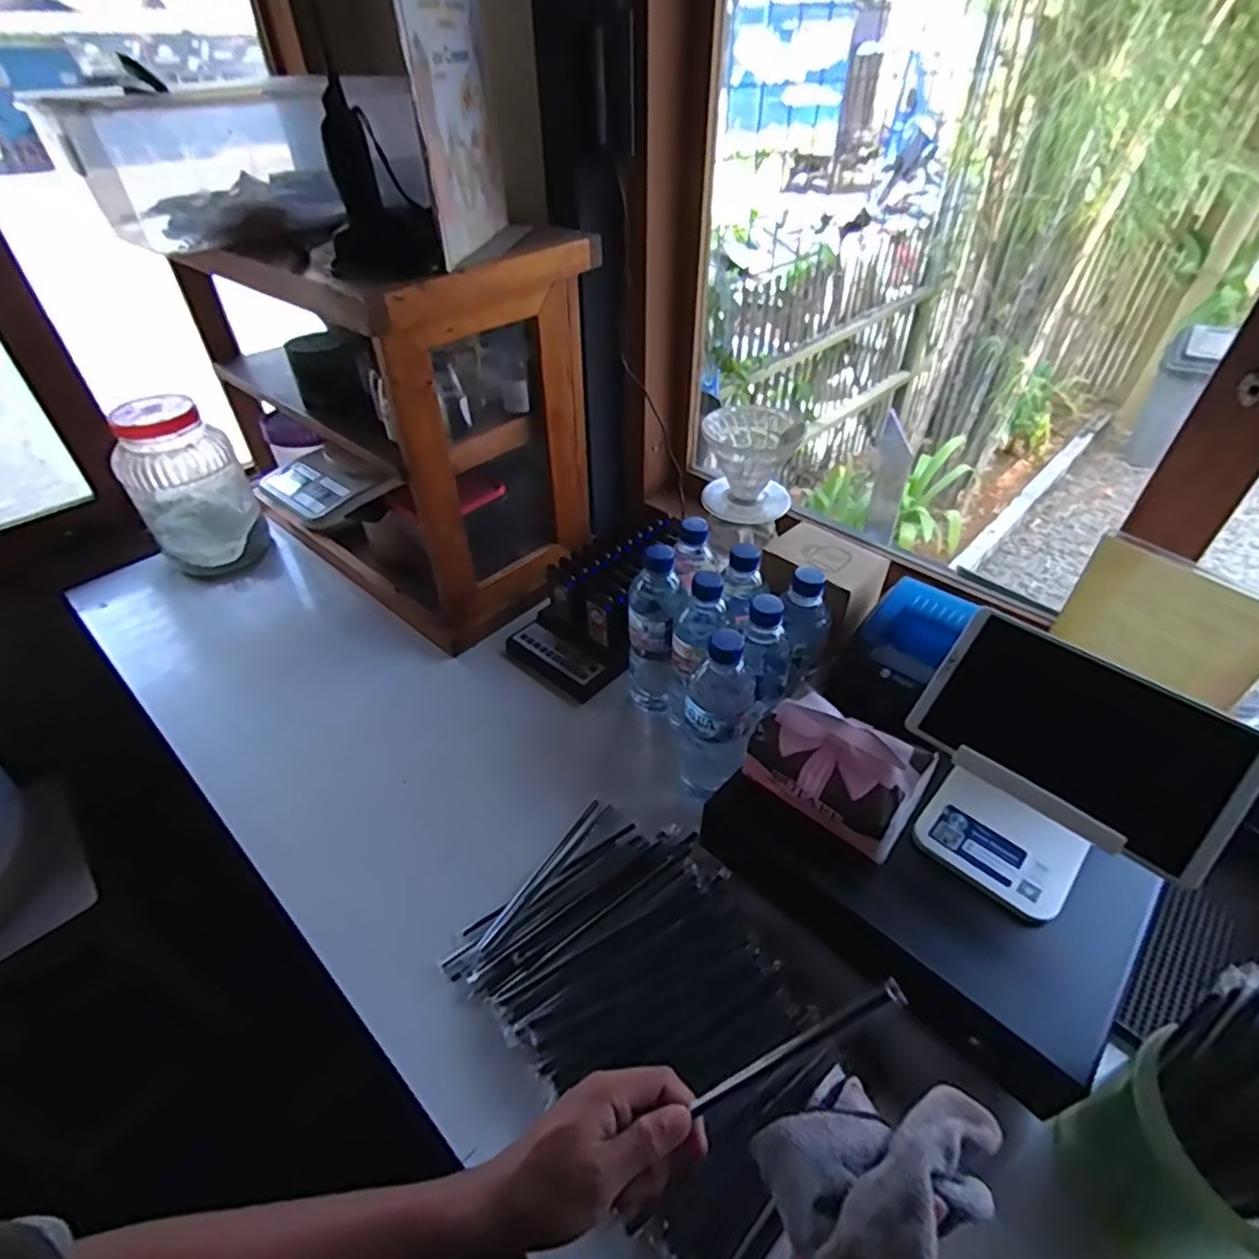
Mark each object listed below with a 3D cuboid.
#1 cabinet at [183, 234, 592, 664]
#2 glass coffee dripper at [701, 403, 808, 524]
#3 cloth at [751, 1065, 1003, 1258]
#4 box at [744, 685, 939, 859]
[{"bbox_3d":[-0.298,-0.285,0.901,0.426,0.454,0.298,28,49,27],"label":"cabinet"},{"bbox_3d":[0.139,-0.179,0.759,0.103,0.111,0.109,-1,42,-1],"label":"glass coffee dripper"},{"bbox_3d":[0.146,0.292,0.363,0.131,0.052,0.090,-23,47,-24],"label":"cloth"},{"bbox_3d":[0.187,0.120,0.583,0.139,0.069,0.087,31,50,29],"label":"box"}]

